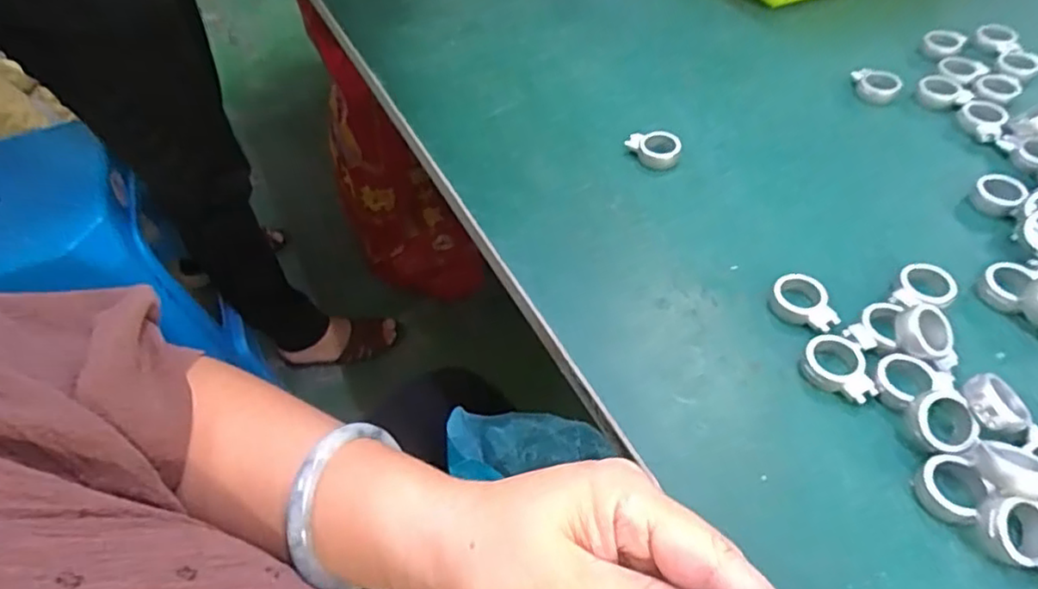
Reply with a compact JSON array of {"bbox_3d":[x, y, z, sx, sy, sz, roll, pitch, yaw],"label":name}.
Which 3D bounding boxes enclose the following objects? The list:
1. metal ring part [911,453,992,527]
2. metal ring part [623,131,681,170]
[{"bbox_3d":[0.174,0.076,0.250,0.022,0.013,0.025,32,59,27],"label":"metal ring part"},{"bbox_3d":[0.084,-0.092,0.394,0.034,0.010,0.024,10,52,13],"label":"metal ring part"}]

